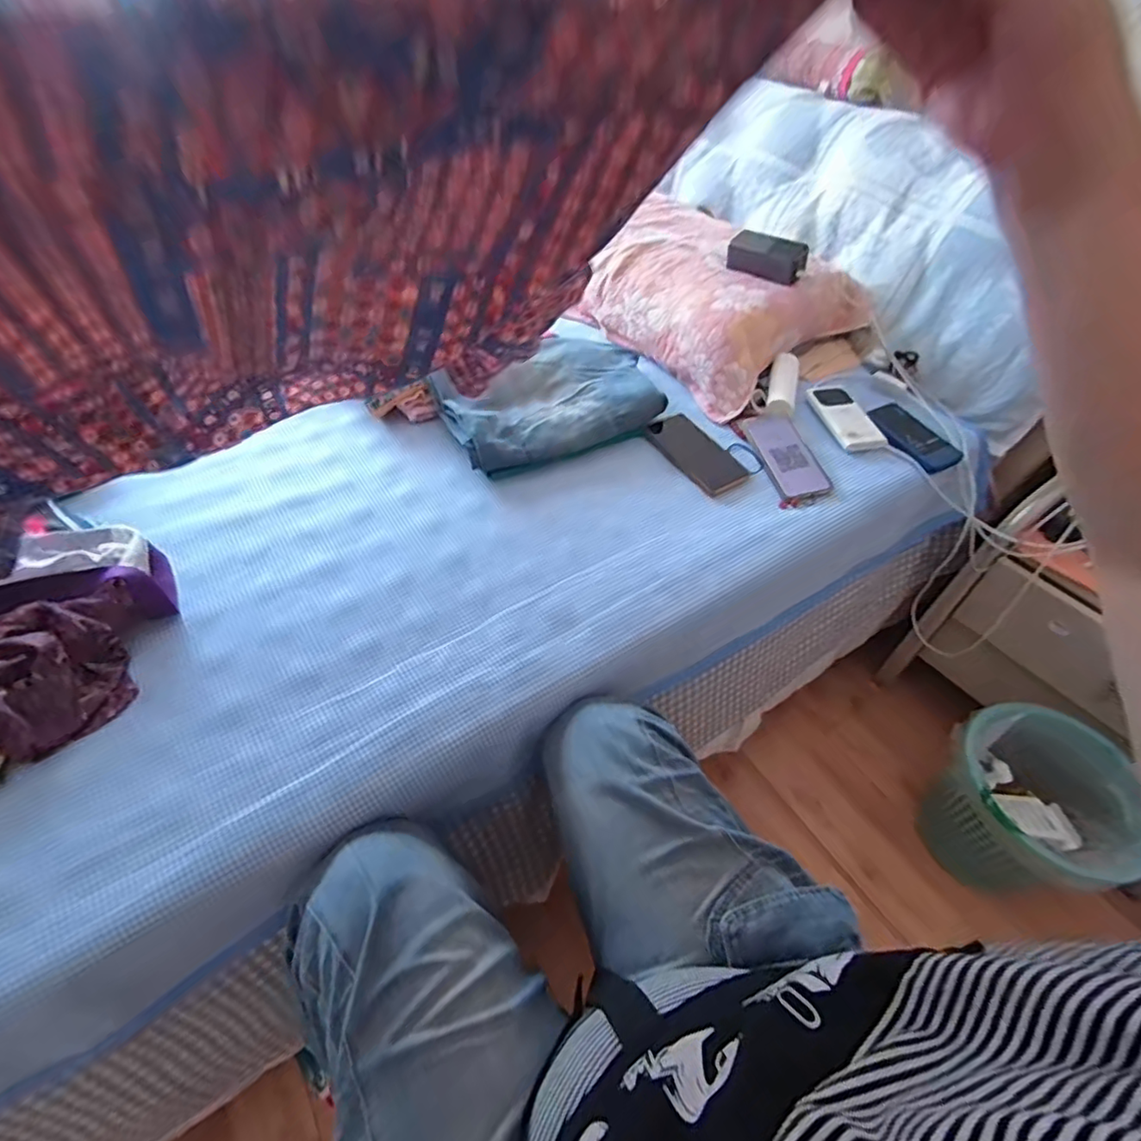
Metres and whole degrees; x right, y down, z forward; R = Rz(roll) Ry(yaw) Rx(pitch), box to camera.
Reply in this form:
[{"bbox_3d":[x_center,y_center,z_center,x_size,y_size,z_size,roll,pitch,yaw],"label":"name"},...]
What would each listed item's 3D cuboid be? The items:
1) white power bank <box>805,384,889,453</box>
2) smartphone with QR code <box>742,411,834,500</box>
[{"bbox_3d":[0.439,-0.253,0.903,0.071,0.018,0.176,-8,49,-2],"label":"white power bank"},{"bbox_3d":[0.324,-0.178,0.853,0.079,0.010,0.172,-14,59,-1],"label":"smartphone with QR code"}]

